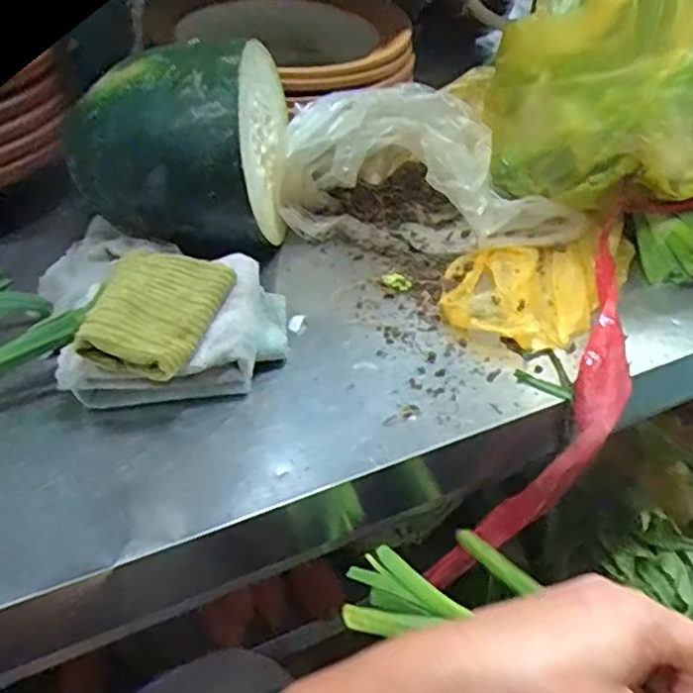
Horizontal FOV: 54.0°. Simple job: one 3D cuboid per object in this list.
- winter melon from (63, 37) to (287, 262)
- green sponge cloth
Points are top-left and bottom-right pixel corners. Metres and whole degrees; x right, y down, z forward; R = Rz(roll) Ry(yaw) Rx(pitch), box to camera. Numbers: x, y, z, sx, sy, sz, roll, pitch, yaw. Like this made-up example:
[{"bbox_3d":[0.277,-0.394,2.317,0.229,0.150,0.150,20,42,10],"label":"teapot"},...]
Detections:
[{"bbox_3d":[-0.146,-0.175,0.616,0.176,0.170,0.165,-3,38,-4],"label":"winter melon"},{"bbox_3d":[-0.141,-0.029,0.494,0.091,0.031,0.124,6,39,7],"label":"green sponge cloth"}]

